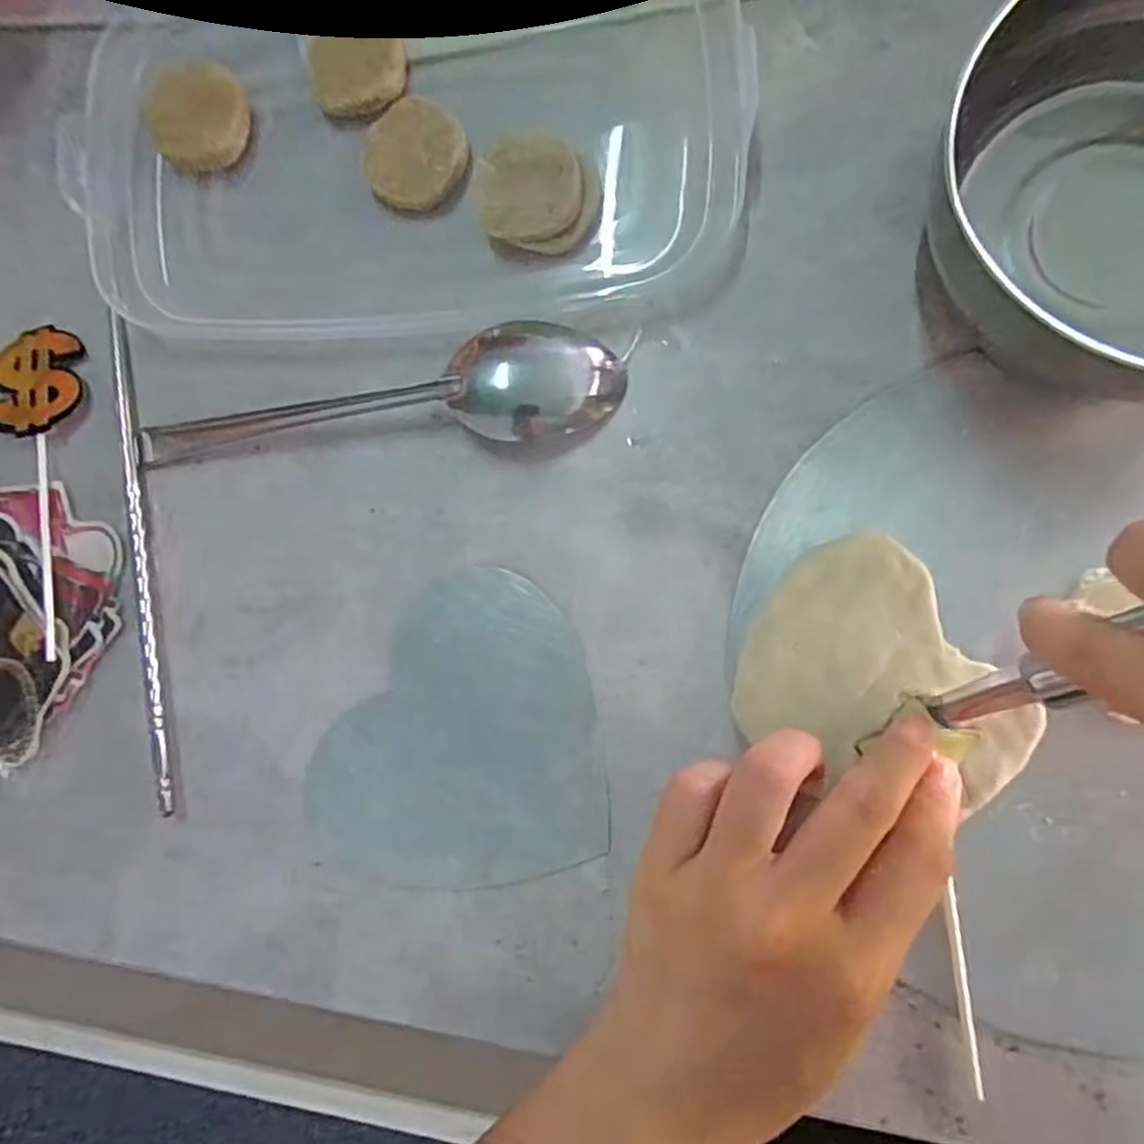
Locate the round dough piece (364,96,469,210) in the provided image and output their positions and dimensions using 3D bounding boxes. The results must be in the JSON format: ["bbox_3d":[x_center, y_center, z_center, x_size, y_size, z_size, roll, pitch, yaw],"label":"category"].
[{"bbox_3d":[-0.056,-0.150,0.263,0.038,0.007,0.036,-1,85,8],"label":"round dough piece"}]

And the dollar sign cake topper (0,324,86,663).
[{"bbox_3d":[-0.202,-0.033,0.272,0.036,0.006,0.128,-4,80,3],"label":"dollar sign cake topper"}]

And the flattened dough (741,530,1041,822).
[{"bbox_3d":[0.099,0.033,0.227,0.086,0.004,0.071,30,90,10],"label":"flattened dough"}]

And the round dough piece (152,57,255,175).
[{"bbox_3d":[-0.141,-0.173,0.277,0.036,0.005,0.040,-16,83,7],"label":"round dough piece"}]

